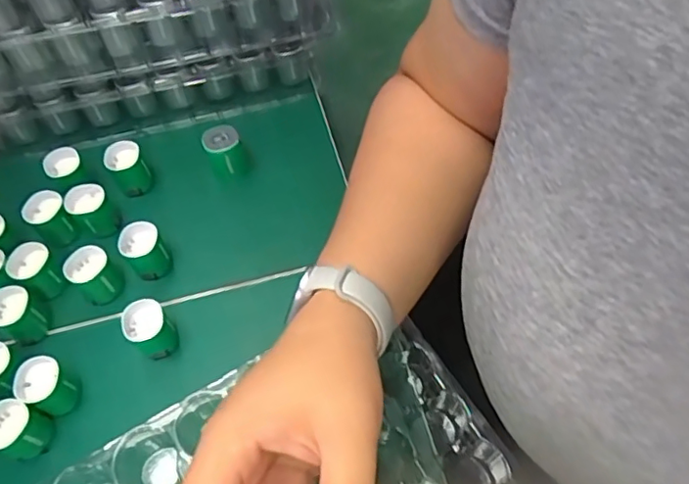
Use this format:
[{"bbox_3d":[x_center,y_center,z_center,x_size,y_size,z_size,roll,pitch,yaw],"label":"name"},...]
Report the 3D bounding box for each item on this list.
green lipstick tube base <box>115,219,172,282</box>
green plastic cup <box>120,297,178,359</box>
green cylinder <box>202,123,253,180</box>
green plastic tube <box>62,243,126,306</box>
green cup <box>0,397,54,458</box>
[{"bbox_3d":[-0.153,0.007,0.443,0.030,0.036,0.030,-33,63,-17],"label":"green lipstick tube base"},{"bbox_3d":[-0.138,0.062,0.409,0.029,0.039,0.031,-1,58,1],"label":"green plastic cup"},{"bbox_3d":[-0.099,-0.076,0.487,0.033,0.040,0.028,-19,60,-10],"label":"green cylinder"},{"bbox_3d":[-0.186,0.026,0.430,0.031,0.033,0.033,-1,58,1],"label":"green plastic tube"},{"bbox_3d":[-0.208,0.122,0.371,0.035,0.038,0.030,15,60,11],"label":"green cup"}]

